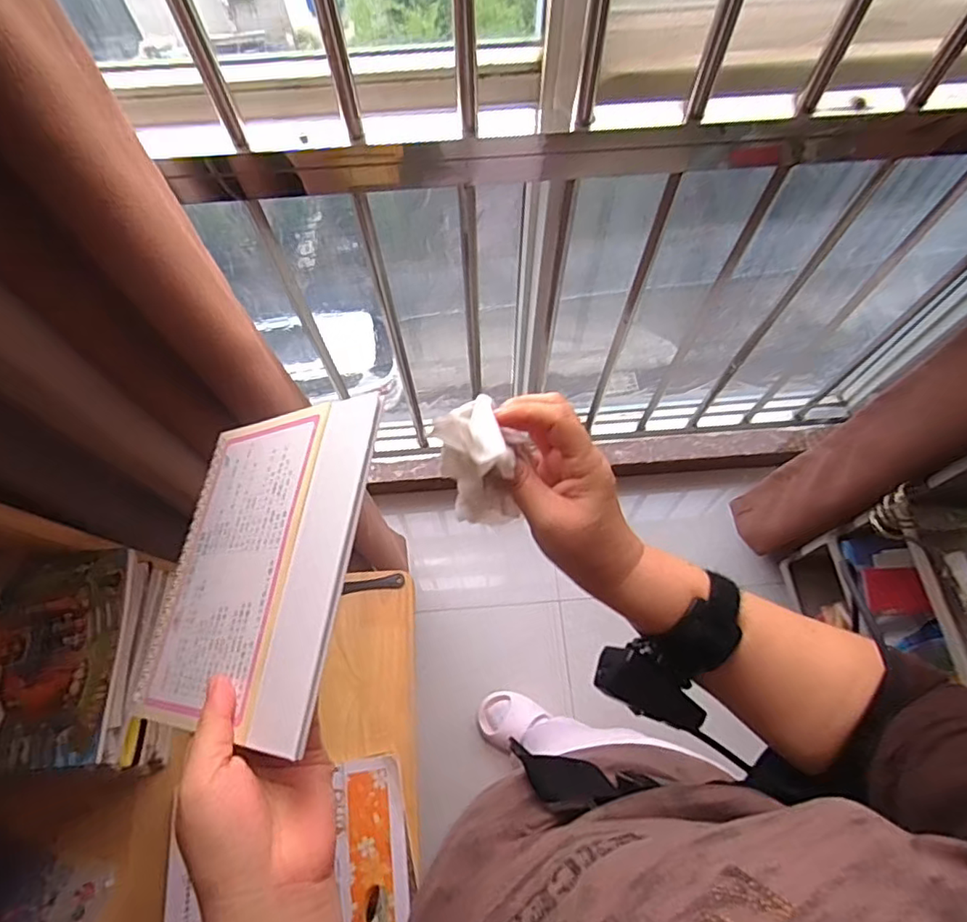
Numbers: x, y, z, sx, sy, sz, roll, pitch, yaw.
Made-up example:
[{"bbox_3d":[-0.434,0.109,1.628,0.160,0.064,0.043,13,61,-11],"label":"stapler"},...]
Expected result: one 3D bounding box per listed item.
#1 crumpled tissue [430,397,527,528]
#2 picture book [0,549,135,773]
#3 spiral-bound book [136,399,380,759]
[{"bbox_3d":[-0.003,0.000,0.368,0.053,0.085,0.055,5,67,2],"label":"crumpled tissue"},{"bbox_3d":[-0.485,0.201,0.596,0.221,0.018,0.212,-5,67,-2],"label":"picture book"},{"bbox_3d":[-0.145,0.061,0.370,0.172,0.009,0.199,-8,63,36],"label":"spiral-bound book"}]

